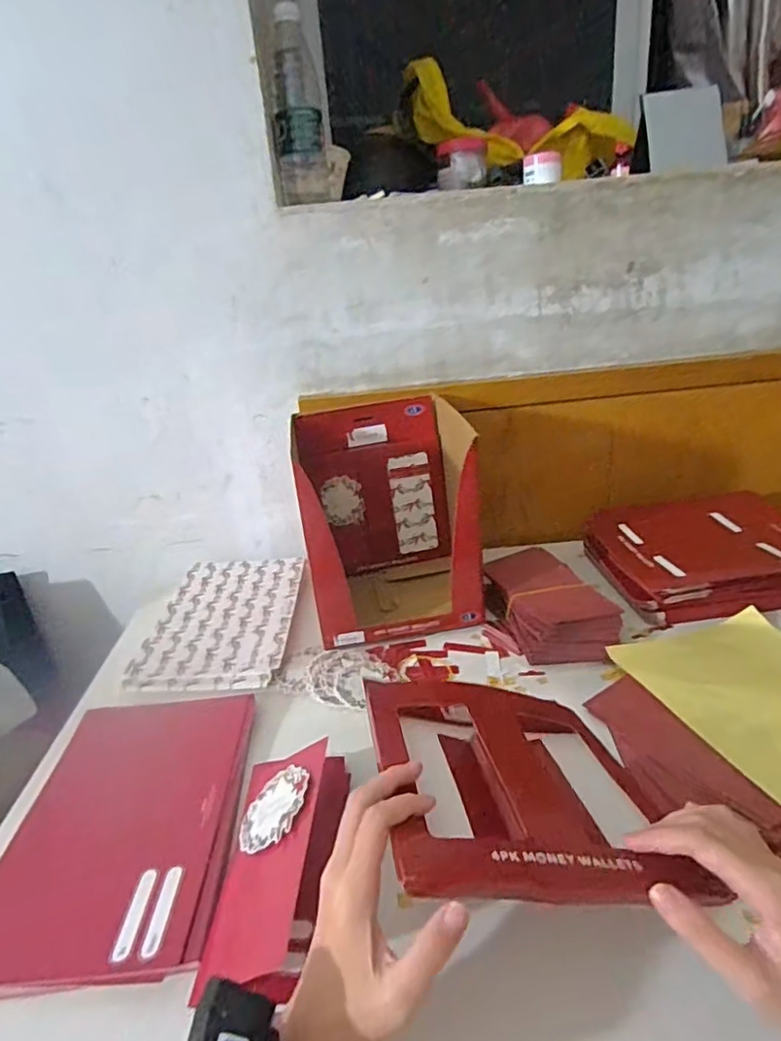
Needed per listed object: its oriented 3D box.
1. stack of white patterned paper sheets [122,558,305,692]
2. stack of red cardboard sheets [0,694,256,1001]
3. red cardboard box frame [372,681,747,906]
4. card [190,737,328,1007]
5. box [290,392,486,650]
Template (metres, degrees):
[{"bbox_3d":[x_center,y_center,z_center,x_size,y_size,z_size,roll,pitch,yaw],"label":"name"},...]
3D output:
[{"bbox_3d":[-0.213,0.124,0.756,0.174,0.009,0.272,-4,25,1],"label":"stack of white patterned paper sheets"},{"bbox_3d":[-0.224,0.248,0.490,0.190,0.019,0.251,-5,22,1],"label":"stack of red cardboard sheets"},{"bbox_3d":[0.086,0.179,0.413,0.190,0.022,0.230,10,10,-8],"label":"red cardboard box frame"},{"bbox_3d":[-0.091,0.241,0.434,0.078,0.049,0.178,-4,22,3],"label":"card"},{"bbox_3d":[-0.005,-0.008,0.745,0.202,0.242,0.218,-8,22,-6],"label":"box"}]

